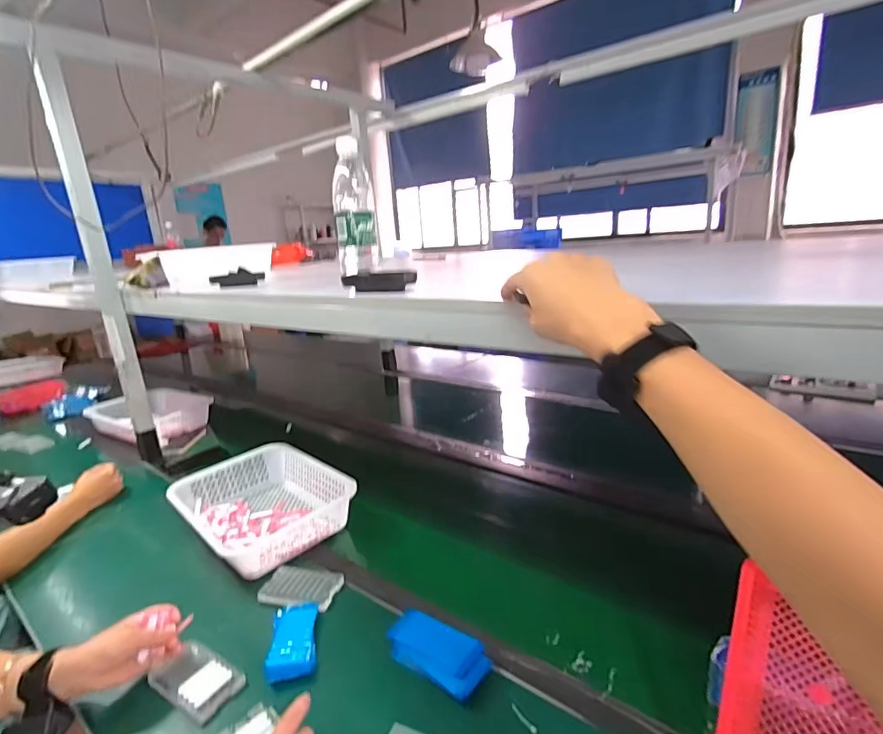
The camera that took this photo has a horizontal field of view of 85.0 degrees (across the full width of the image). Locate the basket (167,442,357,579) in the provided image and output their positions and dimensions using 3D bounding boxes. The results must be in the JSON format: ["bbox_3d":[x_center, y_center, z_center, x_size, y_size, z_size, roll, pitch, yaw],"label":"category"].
[{"bbox_3d":[-0.363,0.277,0.971,0.336,0.094,0.250,10,22,41],"label":"basket"}]

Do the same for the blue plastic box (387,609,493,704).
[{"bbox_3d":[-0.007,0.373,0.635,0.142,0.027,0.070,9,21,39],"label":"blue plastic box"}]

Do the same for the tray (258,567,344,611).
[{"bbox_3d":[-0.227,0.359,0.782,0.127,0.012,0.077,0,17,16],"label":"tray"}]

